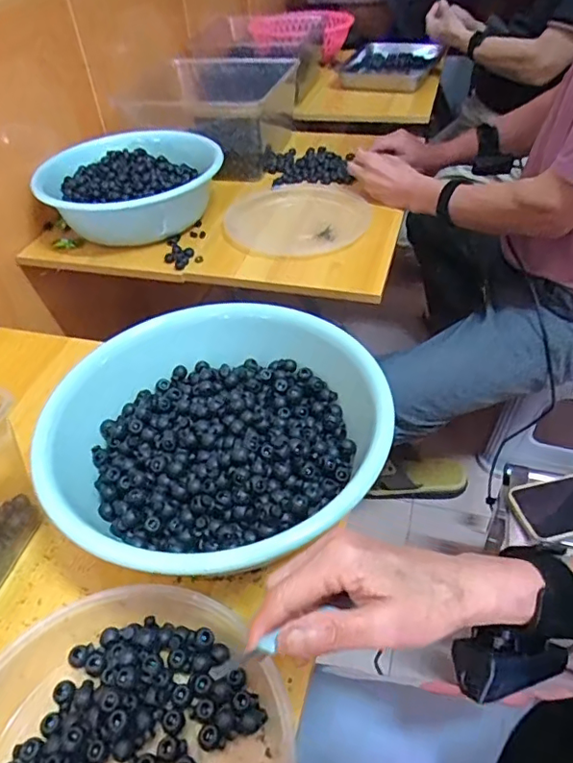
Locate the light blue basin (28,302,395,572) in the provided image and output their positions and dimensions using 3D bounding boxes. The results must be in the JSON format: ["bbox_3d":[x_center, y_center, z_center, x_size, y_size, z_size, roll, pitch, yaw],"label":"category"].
[{"bbox_3d":[-0.070,0.050,0.515,0.295,0.097,0.270,-2,43,2],"label":"light blue basin"}]

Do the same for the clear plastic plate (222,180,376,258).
[{"bbox_3d":[0.025,-0.275,0.903,0.215,0.029,0.230,2,50,-2],"label":"clear plastic plate"}]

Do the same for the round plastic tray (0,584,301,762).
[{"bbox_3d":[-0.118,0.244,0.353,0.229,0.045,0.214,-2,43,2],"label":"round plastic tray"}]

